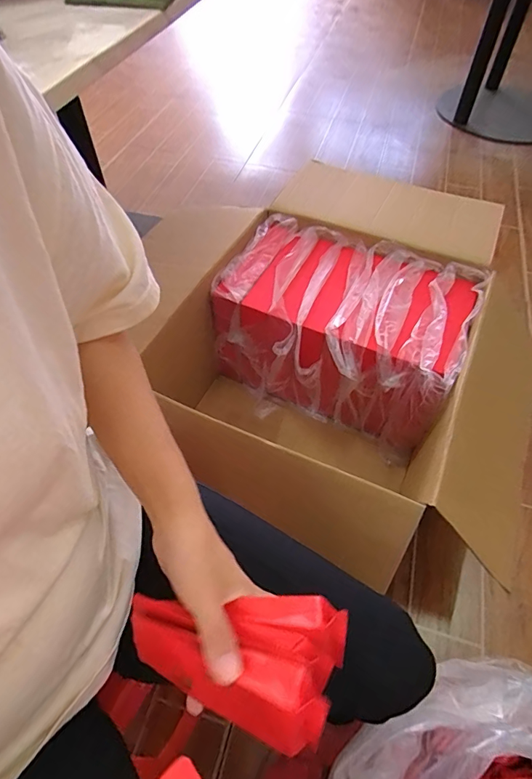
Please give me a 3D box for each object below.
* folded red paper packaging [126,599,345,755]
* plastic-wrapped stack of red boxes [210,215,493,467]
[{"bbox_3d":[-0.021,0.172,0.307,0.140,0.069,0.092,19,56,13],"label":"folded red paper packaging"},{"bbox_3d":[0.183,-0.130,1.160,0.575,0.366,0.404,19,56,13],"label":"plastic-wrapped stack of red boxes"}]

